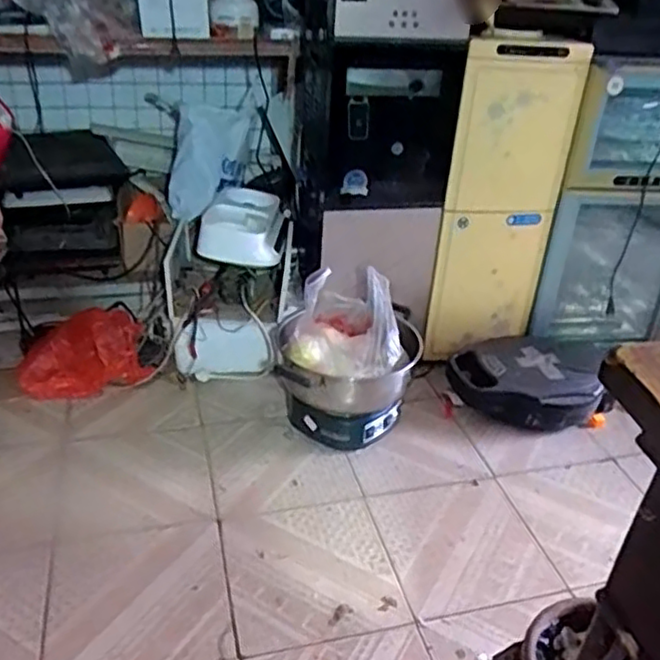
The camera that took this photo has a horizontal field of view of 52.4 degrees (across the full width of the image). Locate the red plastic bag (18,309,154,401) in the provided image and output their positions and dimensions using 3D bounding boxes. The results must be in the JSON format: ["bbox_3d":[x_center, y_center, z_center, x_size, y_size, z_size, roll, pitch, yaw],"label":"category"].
[{"bbox_3d":[-0.620,0.063,1.686,0.307,0.147,0.170,-8,33,-17],"label":"red plastic bag"}]

